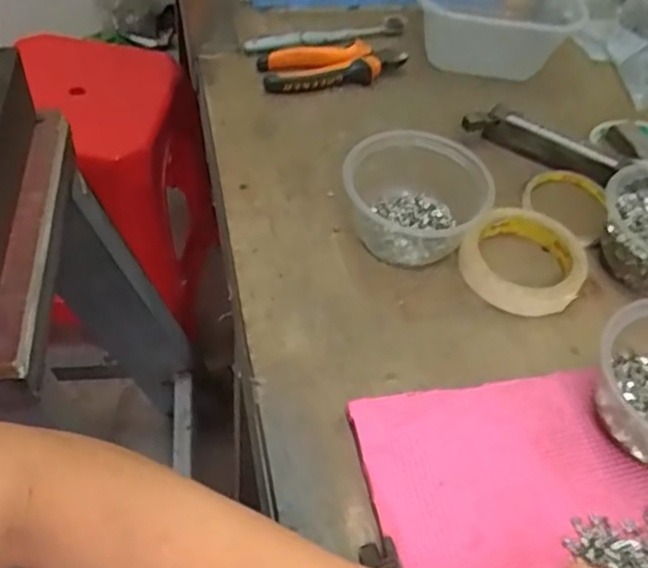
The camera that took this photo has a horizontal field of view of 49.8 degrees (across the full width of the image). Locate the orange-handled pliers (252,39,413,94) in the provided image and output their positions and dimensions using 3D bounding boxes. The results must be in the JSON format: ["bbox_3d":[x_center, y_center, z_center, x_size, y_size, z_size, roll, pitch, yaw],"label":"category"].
[{"bbox_3d":[0.008,-0.224,0.697,0.144,0.026,0.063,-12,53,-15],"label":"orange-handled pliers"}]

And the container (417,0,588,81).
[{"bbox_3d":[0.177,-0.299,0.744,0.163,0.073,0.202,7,51,0],"label":"container"}]

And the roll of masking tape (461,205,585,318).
[{"bbox_3d":[0.161,-0.021,0.555,0.093,0.023,0.097,3,51,-3],"label":"roll of masking tape"}]

